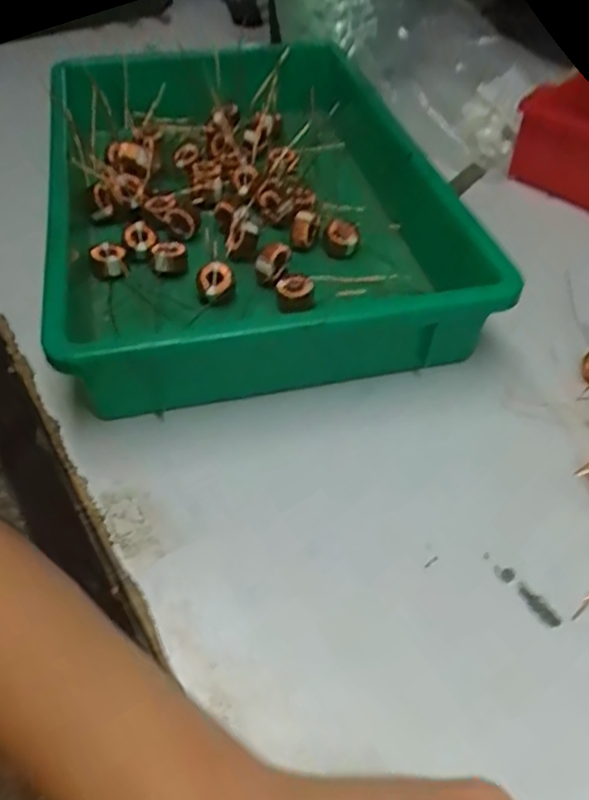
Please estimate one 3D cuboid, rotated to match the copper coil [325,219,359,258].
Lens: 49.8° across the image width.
[{"bbox_3d":[0.033,-0.112,0.441,0.022,0.018,0.019,2,49,3],"label":"copper coil"}]

